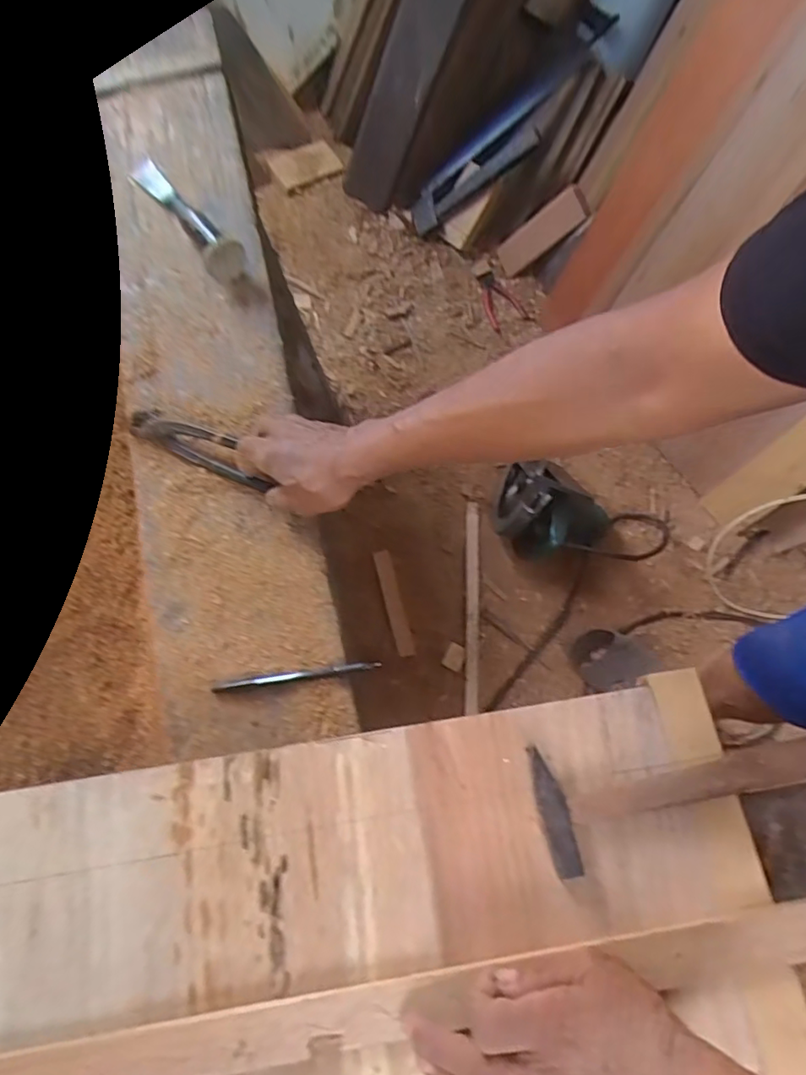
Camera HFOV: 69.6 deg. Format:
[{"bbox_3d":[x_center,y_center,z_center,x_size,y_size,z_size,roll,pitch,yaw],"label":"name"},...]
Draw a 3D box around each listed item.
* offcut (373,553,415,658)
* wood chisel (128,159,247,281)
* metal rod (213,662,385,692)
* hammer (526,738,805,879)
[{"bbox_3d":[-0.018,0.133,1.188,0.036,0.013,0.220,-15,72,-5],"label":"offcut"},{"bbox_3d":[-0.259,-0.384,0.685,0.046,0.053,0.232,-36,73,-9],"label":"wood chisel"},{"bbox_3d":[-0.097,0.125,0.524,0.151,0.011,0.010,-8,72,-2],"label":"metal rod"},{"bbox_3d":[0.234,0.173,0.434,0.274,0.024,0.078,-14,71,-2],"label":"hammer"}]

